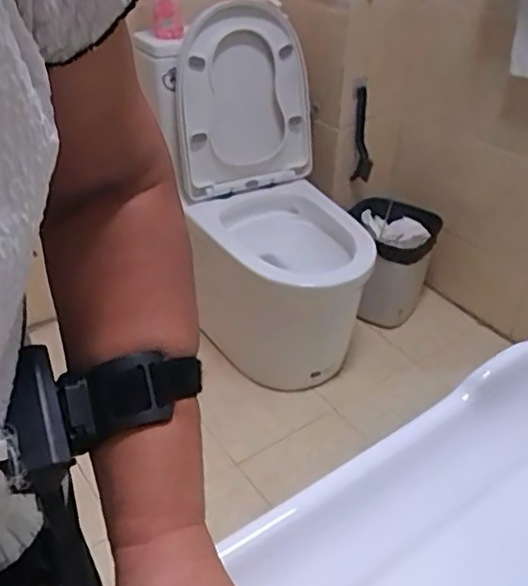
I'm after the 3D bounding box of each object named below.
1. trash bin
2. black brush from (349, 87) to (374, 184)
[{"bbox_3d":[0.380,-0.088,1.863,0.261,0.272,0.252,11,37,14],"label":"trash bin"},{"bbox_3d":[0.295,-0.457,1.784,0.067,0.284,0.055,8,37,10],"label":"black brush"}]

